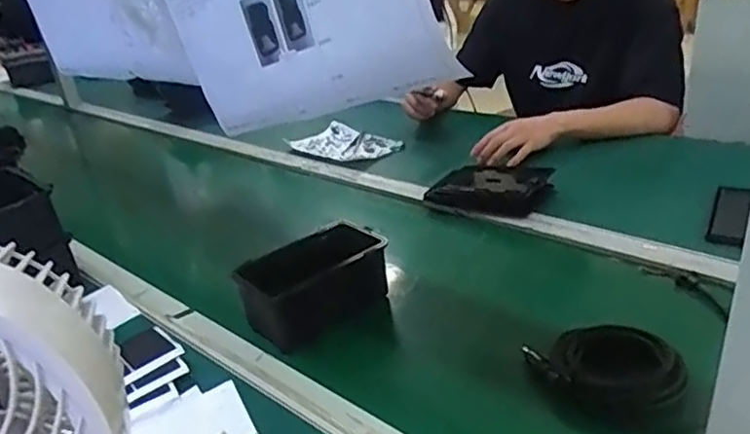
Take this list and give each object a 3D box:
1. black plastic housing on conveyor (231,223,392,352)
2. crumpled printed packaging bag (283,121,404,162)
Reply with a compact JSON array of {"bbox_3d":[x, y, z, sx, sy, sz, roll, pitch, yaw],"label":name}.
[{"bbox_3d":[-0.077,0.081,0.777,0.183,0.076,0.116,-22,30,-27],"label":"black plastic housing on conveyor"},{"bbox_3d":[-0.065,-0.154,1.332,0.168,0.024,0.222,-26,32,-32],"label":"crumpled printed packaging bag"}]

